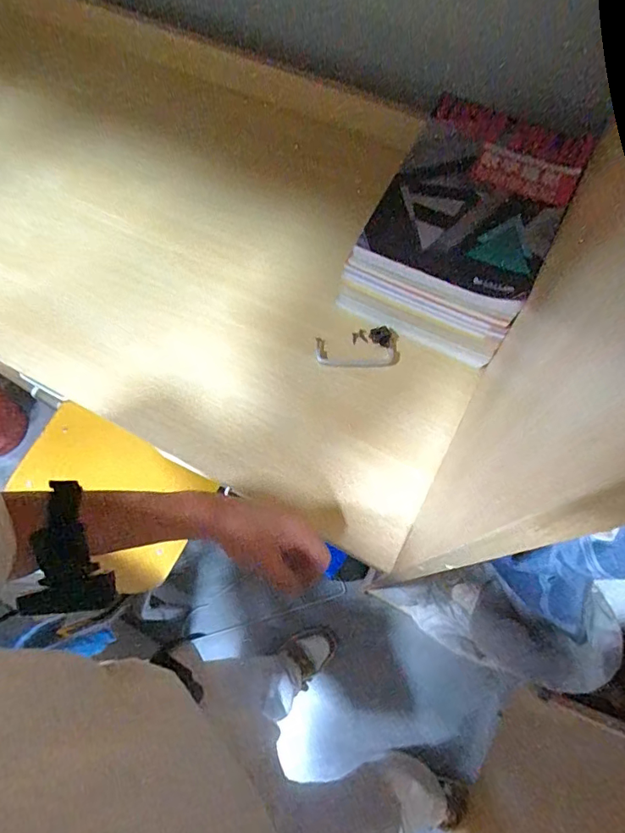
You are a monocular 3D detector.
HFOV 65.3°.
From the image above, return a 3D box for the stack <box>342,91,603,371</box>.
[{"bbox_3d":[0.194,-0.240,0.642,0.198,0.120,0.280,28,74,11],"label":"stack"}]

